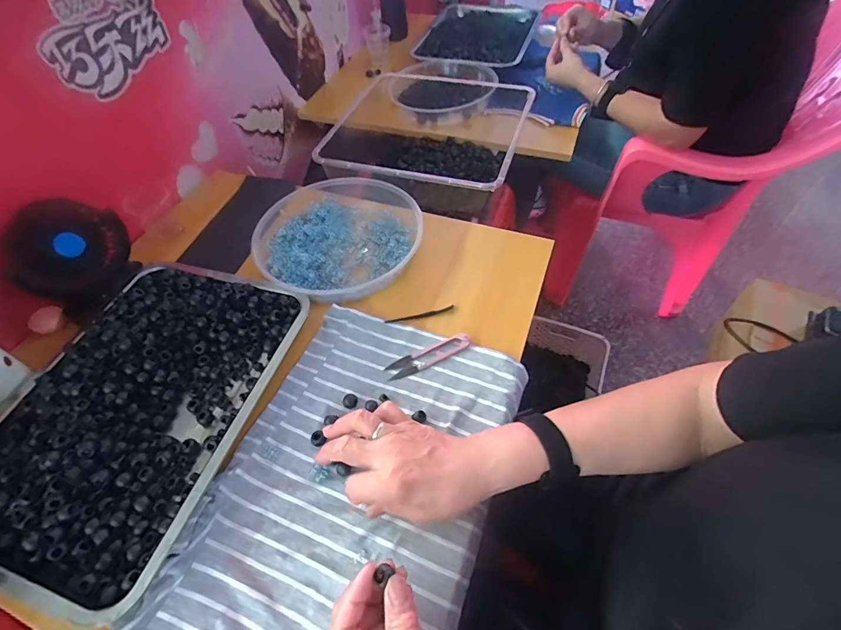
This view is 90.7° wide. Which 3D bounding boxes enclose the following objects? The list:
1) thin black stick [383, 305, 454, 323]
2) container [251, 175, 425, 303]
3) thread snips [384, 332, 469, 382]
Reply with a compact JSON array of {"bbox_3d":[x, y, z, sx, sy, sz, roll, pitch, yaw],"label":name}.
[{"bbox_3d":[-0.001,0.000,0.515,0.086,0.005,0.008,-12,54,-6],"label":"thin black stick"},{"bbox_3d":[-0.112,-0.109,0.576,0.222,0.040,0.235,-1,53,2],"label":"container"},{"bbox_3d":[0.009,0.045,0.472,0.099,0.013,0.023,-22,55,-13],"label":"thread snips"}]

